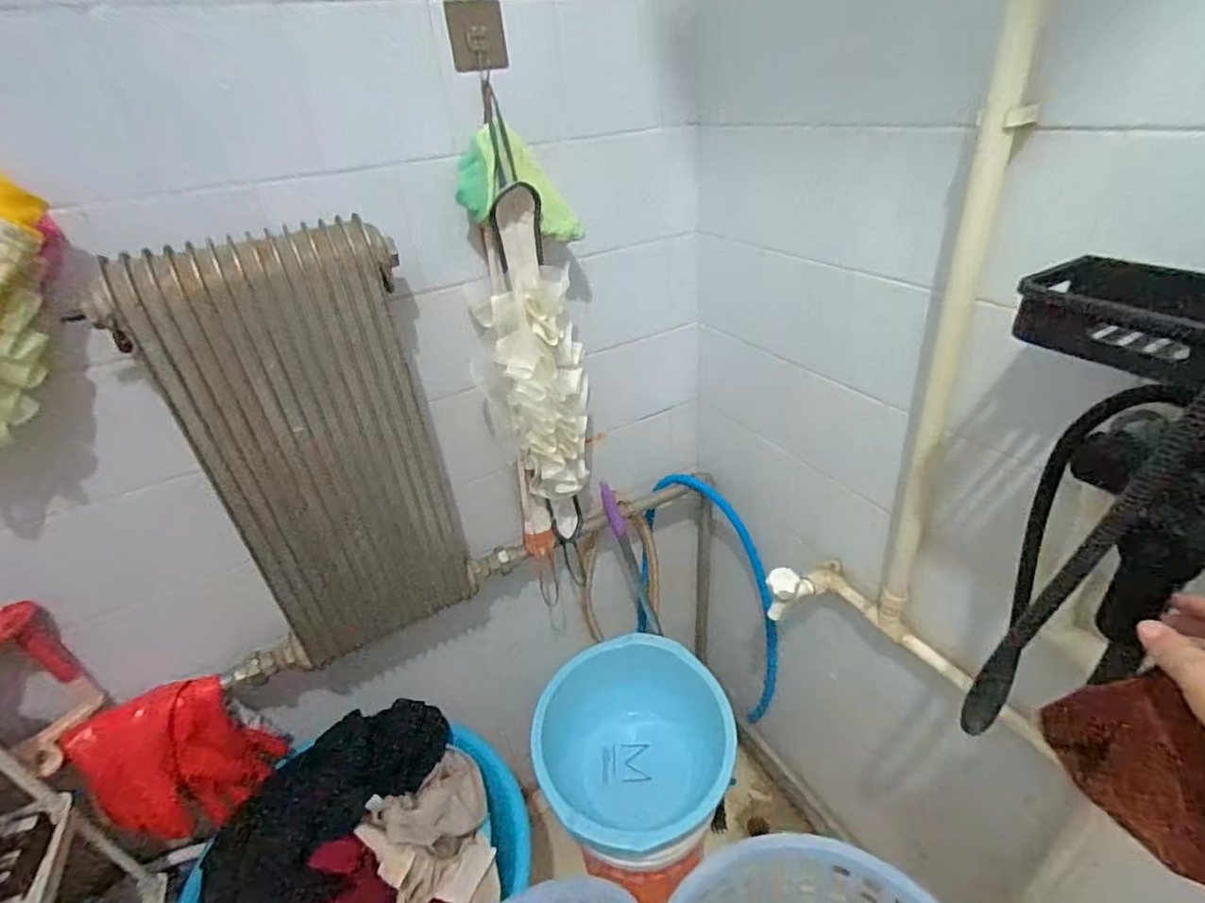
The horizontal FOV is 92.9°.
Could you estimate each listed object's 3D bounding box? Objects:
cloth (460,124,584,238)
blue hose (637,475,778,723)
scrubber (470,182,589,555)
[{"bbox_3d":[-0.102,-0.320,0.693,0.140,0.124,0.042,-10,33,-7],"label":"cloth"},{"bbox_3d":[0.210,0.313,1.166,0.291,0.582,0.123,1,34,10],"label":"blue hose"},{"bbox_3d":[-0.097,-0.080,0.828,0.102,0.513,0.120,25,44,39],"label":"scrubber"}]

